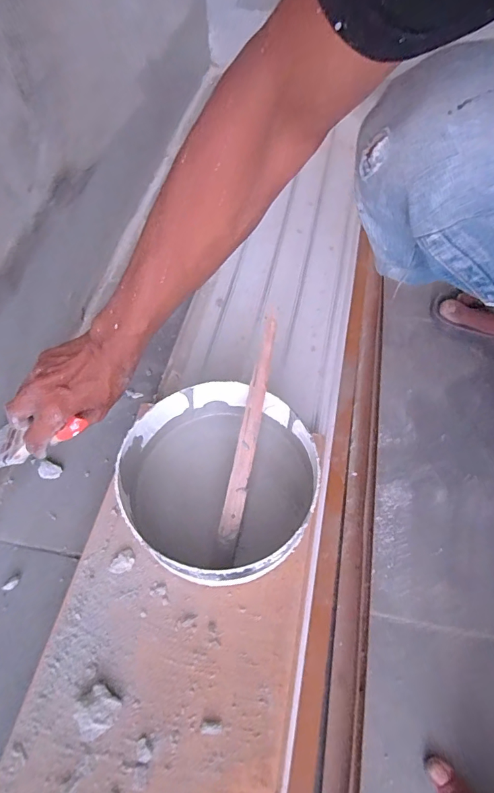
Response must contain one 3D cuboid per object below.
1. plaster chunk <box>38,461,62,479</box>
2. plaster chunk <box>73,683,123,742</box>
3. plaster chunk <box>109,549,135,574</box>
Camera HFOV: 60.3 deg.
[{"bbox_3d":[-0.233,0.087,0.501,0.027,0.008,0.018,14,60,10],"label":"plaster chunk"},{"bbox_3d":[-0.122,0.253,0.339,0.029,0.014,0.034,31,64,19],"label":"plaster chunk"},{"bbox_3d":[-0.119,0.156,0.402,0.024,0.005,0.019,-24,61,-12],"label":"plaster chunk"}]

